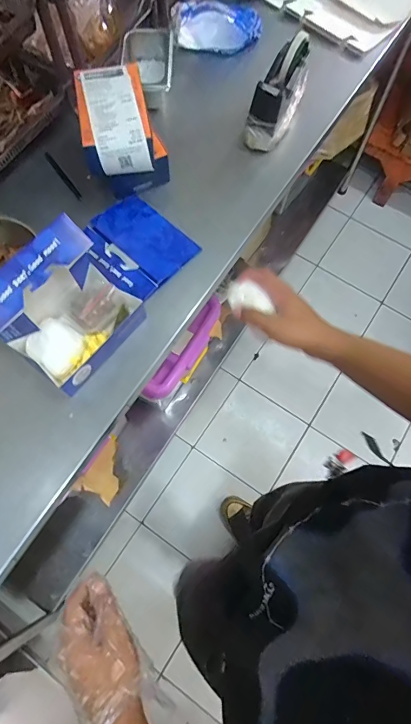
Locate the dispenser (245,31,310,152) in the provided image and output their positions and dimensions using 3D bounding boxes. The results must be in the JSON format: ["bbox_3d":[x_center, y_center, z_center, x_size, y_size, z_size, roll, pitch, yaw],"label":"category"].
[{"bbox_3d":[0.131,-0.491,0.758,0.069,0.135,0.151,22,70,7],"label":"dispenser"}]

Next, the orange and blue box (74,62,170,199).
[{"bbox_3d":[-0.142,-0.396,0.706,0.129,0.121,0.189,-11,70,-5],"label":"orange and blue box"}]

